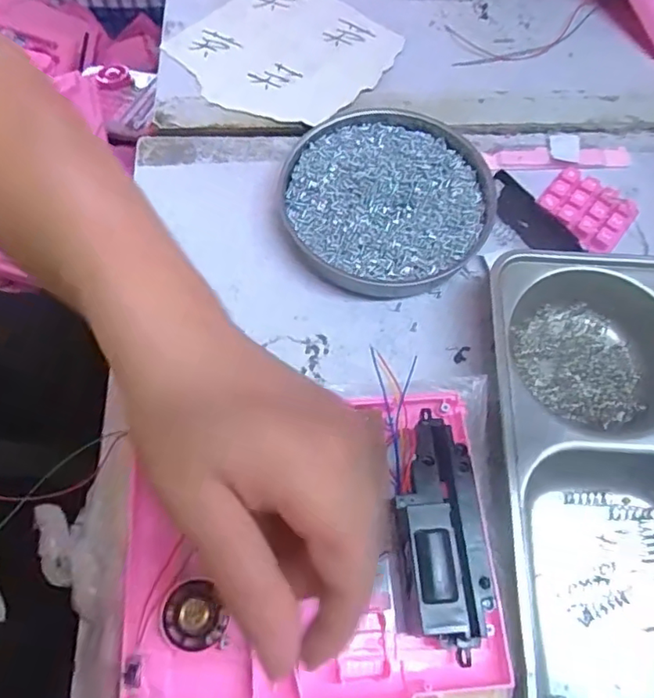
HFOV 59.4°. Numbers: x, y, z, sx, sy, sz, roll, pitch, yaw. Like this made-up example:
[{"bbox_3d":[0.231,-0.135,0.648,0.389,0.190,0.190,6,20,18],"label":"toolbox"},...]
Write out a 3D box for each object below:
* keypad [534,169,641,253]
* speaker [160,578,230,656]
[{"bbox_3d":[0.173,-0.094,0.382,0.044,0.013,0.058,-40,73,-17],"label":"keypad"},{"bbox_3d":[-0.059,0.115,0.247,0.026,0.014,0.029,-27,69,-13],"label":"speaker"}]

